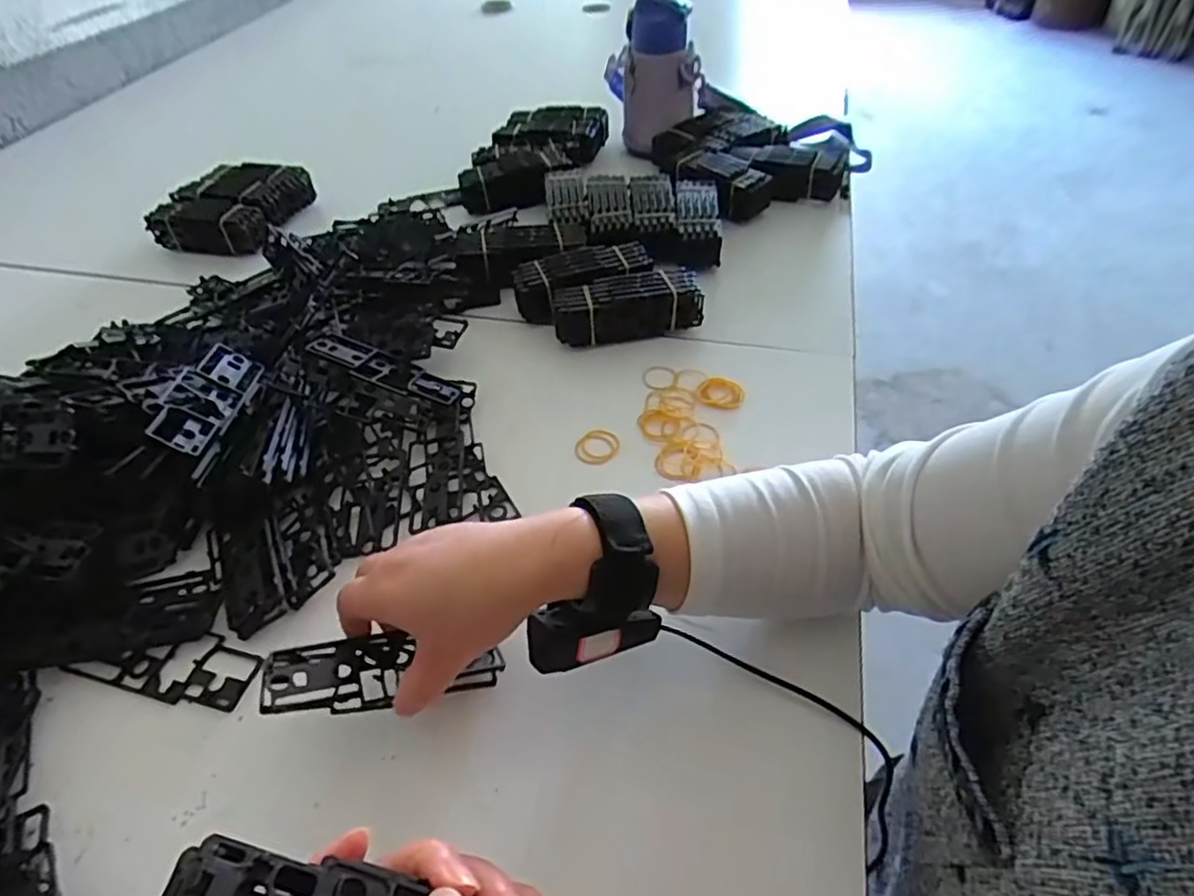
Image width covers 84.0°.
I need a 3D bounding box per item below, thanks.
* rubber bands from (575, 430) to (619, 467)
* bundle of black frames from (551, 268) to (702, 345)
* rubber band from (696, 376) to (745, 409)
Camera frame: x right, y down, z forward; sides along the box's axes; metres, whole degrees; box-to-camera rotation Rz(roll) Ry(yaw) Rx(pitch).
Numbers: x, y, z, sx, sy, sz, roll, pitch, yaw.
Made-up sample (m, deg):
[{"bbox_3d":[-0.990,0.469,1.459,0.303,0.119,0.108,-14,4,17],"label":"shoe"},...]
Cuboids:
[{"bbox_3d":[0.000,-0.002,0.506,0.033,0.004,0.031,2,47,8],"label":"rubber bands"},{"bbox_3d":[0.026,-0.127,0.587,0.127,0.041,0.052,-12,46,-6],"label":"bundle of black frames"},{"bbox_3d":[0.099,-0.045,0.532,0.037,0.006,0.030,7,48,13],"label":"rubber band"}]

